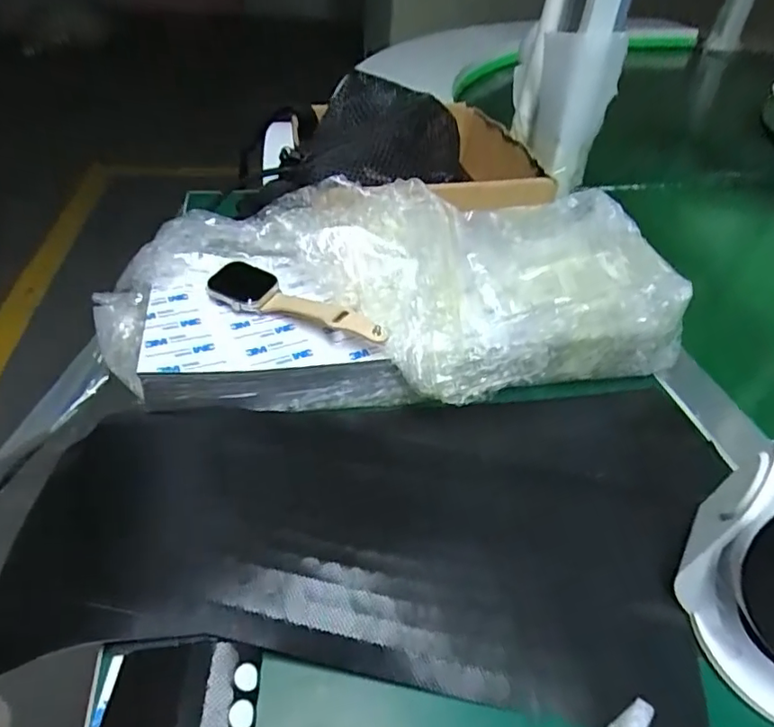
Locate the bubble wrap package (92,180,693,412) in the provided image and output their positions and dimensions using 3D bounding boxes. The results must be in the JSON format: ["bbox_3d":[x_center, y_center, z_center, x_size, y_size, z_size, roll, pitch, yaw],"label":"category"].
[{"bbox_3d":[0.001,-0.045,0.363,0.381,0.077,0.178,-2,41,-8],"label":"bubble wrap package"}]

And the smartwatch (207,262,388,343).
[{"bbox_3d":[-0.060,-0.034,0.347,0.128,0.018,0.036,24,44,21],"label":"smartwatch"}]

